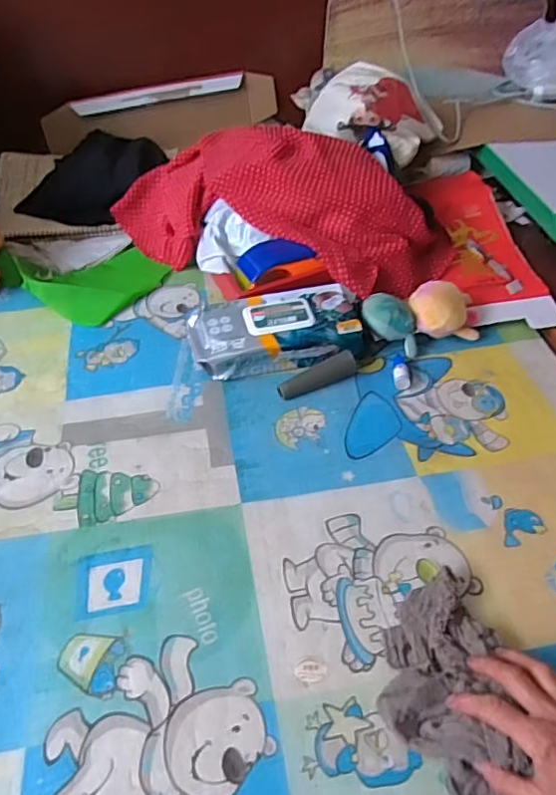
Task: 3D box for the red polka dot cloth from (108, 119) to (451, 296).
[{"bbox_3d":[-0.004,-0.320,0.945,0.572,0.168,0.241,14,47,16],"label":"red polka dot cloth"}]

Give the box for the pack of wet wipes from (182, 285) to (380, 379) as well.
[{"bbox_3d":[0.004,-0.094,0.826,0.260,0.072,0.113,-7,46,-6],"label":"pack of wet wipes"}]

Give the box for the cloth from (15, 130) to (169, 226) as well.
[{"bbox_3d":[-0.355,-0.423,1.085,0.233,0.044,0.216,14,74,20],"label":"cloth"}]

